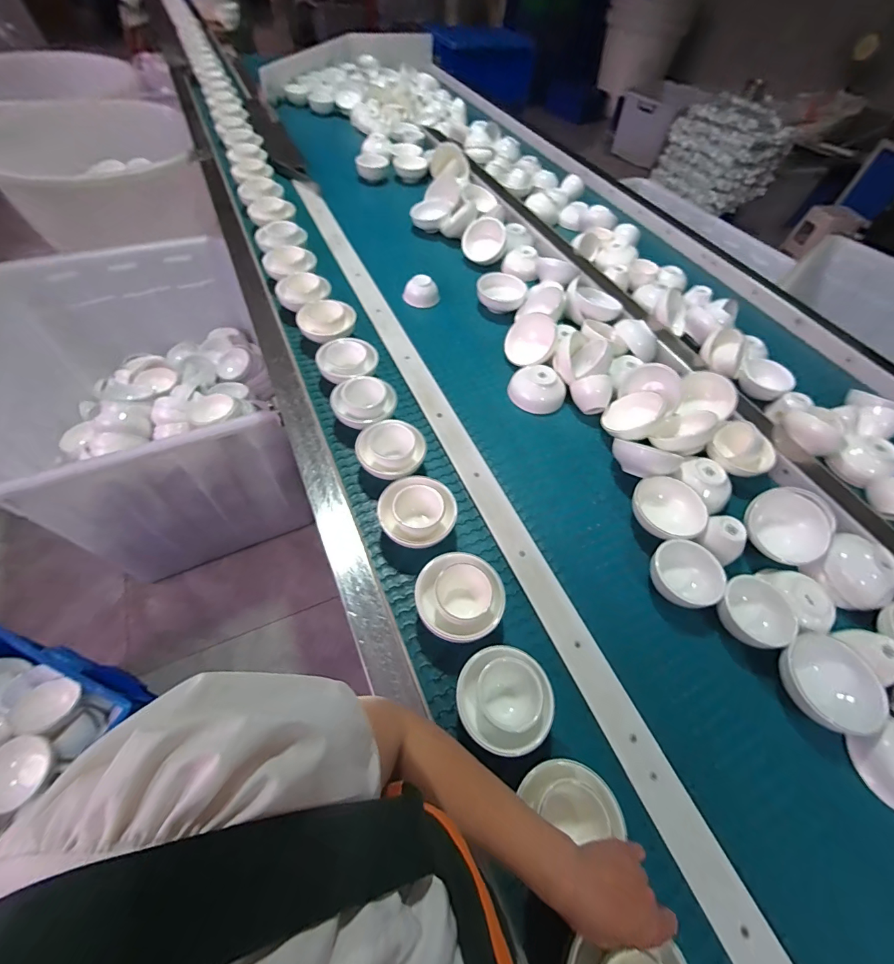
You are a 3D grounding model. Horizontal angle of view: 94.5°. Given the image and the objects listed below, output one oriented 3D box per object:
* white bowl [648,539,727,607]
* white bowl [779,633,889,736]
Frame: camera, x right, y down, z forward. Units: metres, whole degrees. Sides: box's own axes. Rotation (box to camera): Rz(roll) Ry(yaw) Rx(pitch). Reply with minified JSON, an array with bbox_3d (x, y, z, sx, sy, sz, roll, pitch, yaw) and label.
[{"bbox_3d":[0.361,0.140,0.625,0.085,0.056,0.102,-30,54,-24],"label":"white bowl"},{"bbox_3d":[0.511,0.267,0.550,0.109,0.048,0.113,0,48,0],"label":"white bowl"}]

